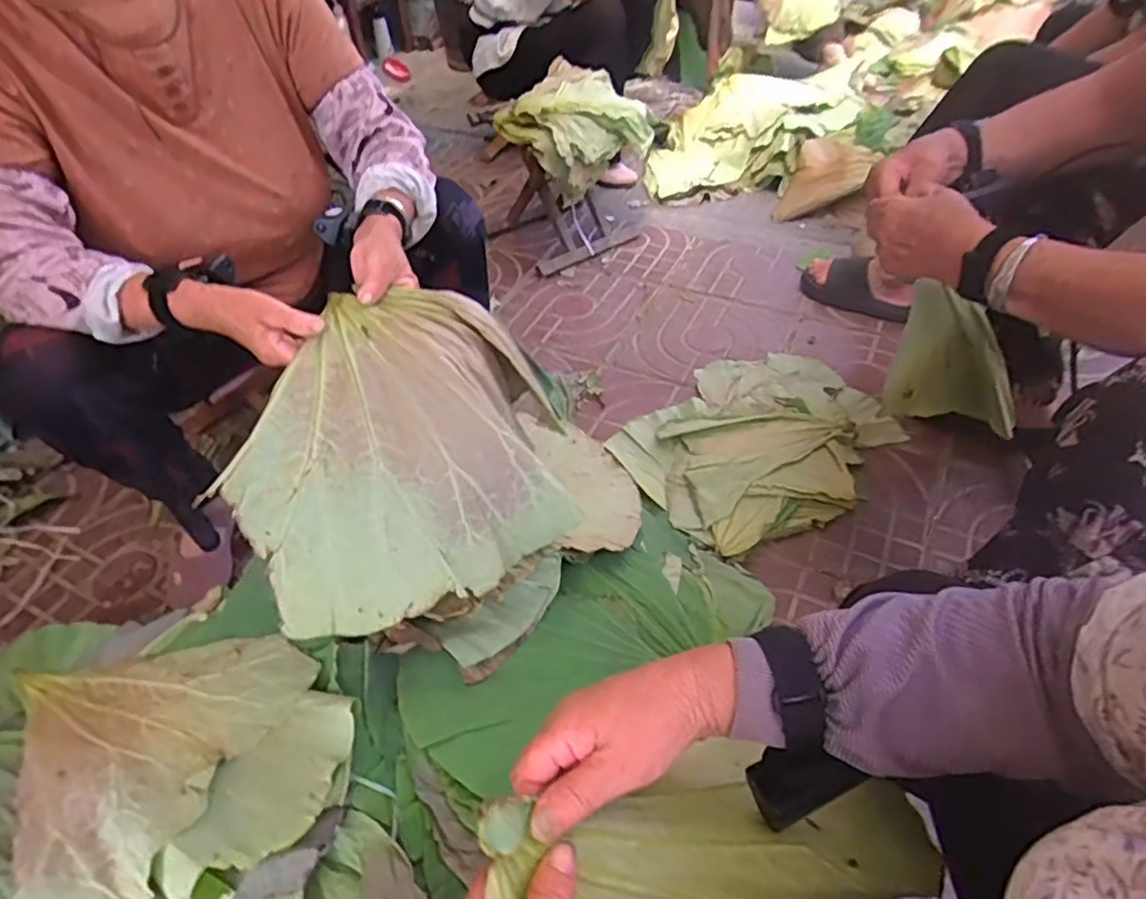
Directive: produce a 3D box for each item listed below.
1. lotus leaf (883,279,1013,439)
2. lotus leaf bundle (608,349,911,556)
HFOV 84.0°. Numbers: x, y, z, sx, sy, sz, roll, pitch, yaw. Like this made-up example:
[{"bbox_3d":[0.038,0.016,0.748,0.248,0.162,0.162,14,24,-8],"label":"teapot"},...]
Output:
[{"bbox_3d":[0.450,-0.098,0.733,0.147,0.175,0.030,8,47,11],"label":"lotus leaf"},{"bbox_3d":[0.316,-0.026,1.099,0.359,0.052,0.459,34,57,31],"label":"lotus leaf bundle"}]

